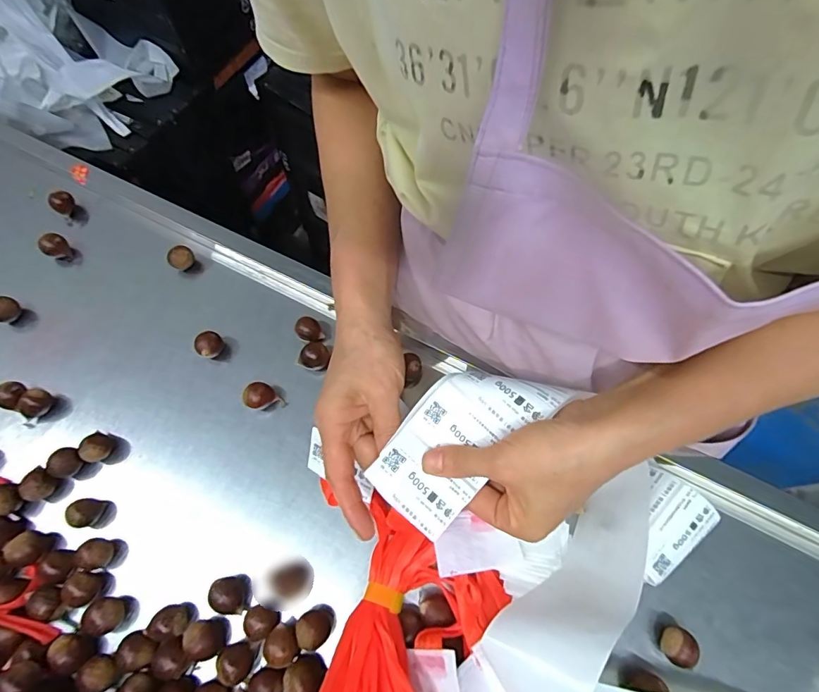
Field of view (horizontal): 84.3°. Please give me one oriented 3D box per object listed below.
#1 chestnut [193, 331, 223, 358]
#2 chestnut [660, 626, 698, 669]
[{"bbox_3d":[-0.174,0.001,0.397,0.022,0.021,0.024,-36,69,-17],"label":"chestnut"},{"bbox_3d":[0.182,0.204,0.306,0.020,0.018,0.021,0,63,-1],"label":"chestnut"}]

